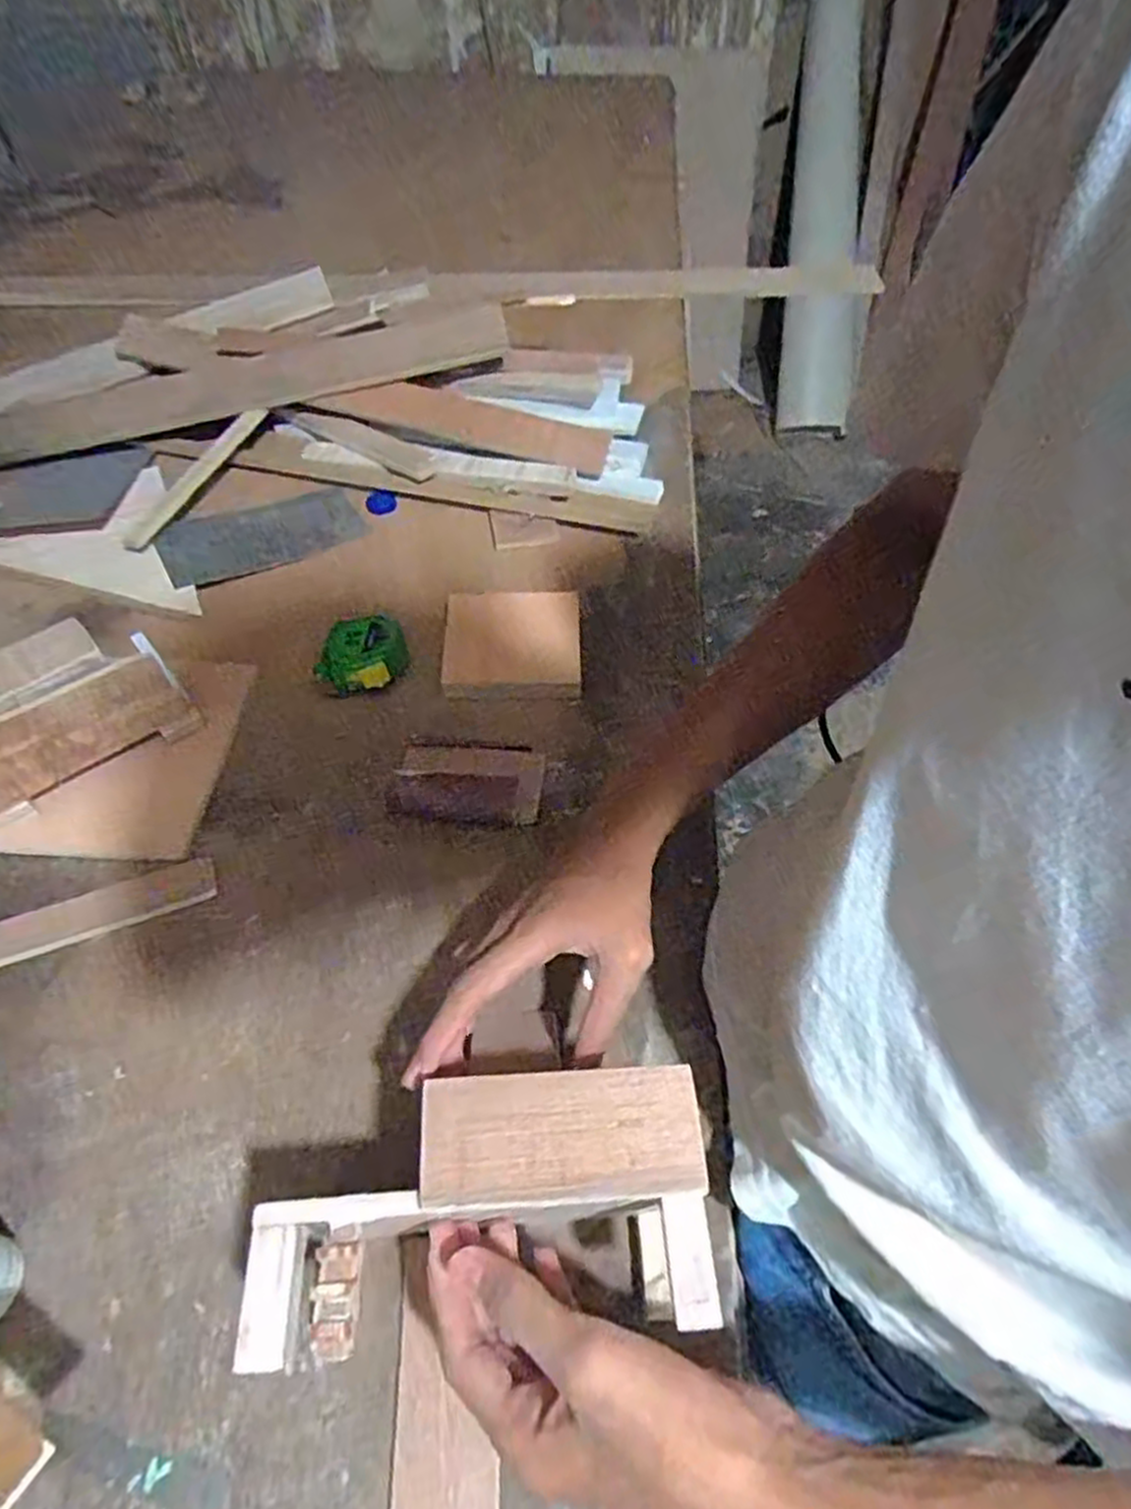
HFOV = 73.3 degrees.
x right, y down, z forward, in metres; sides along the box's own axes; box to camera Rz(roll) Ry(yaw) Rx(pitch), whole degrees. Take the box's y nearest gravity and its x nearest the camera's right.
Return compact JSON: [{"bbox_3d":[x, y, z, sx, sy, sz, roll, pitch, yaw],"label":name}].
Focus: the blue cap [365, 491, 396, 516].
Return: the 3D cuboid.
[{"bbox_3d":[-0.193,-0.263,0.795,0.031,0.009,0.034,0,56,1],"label":"blue cap"}]

